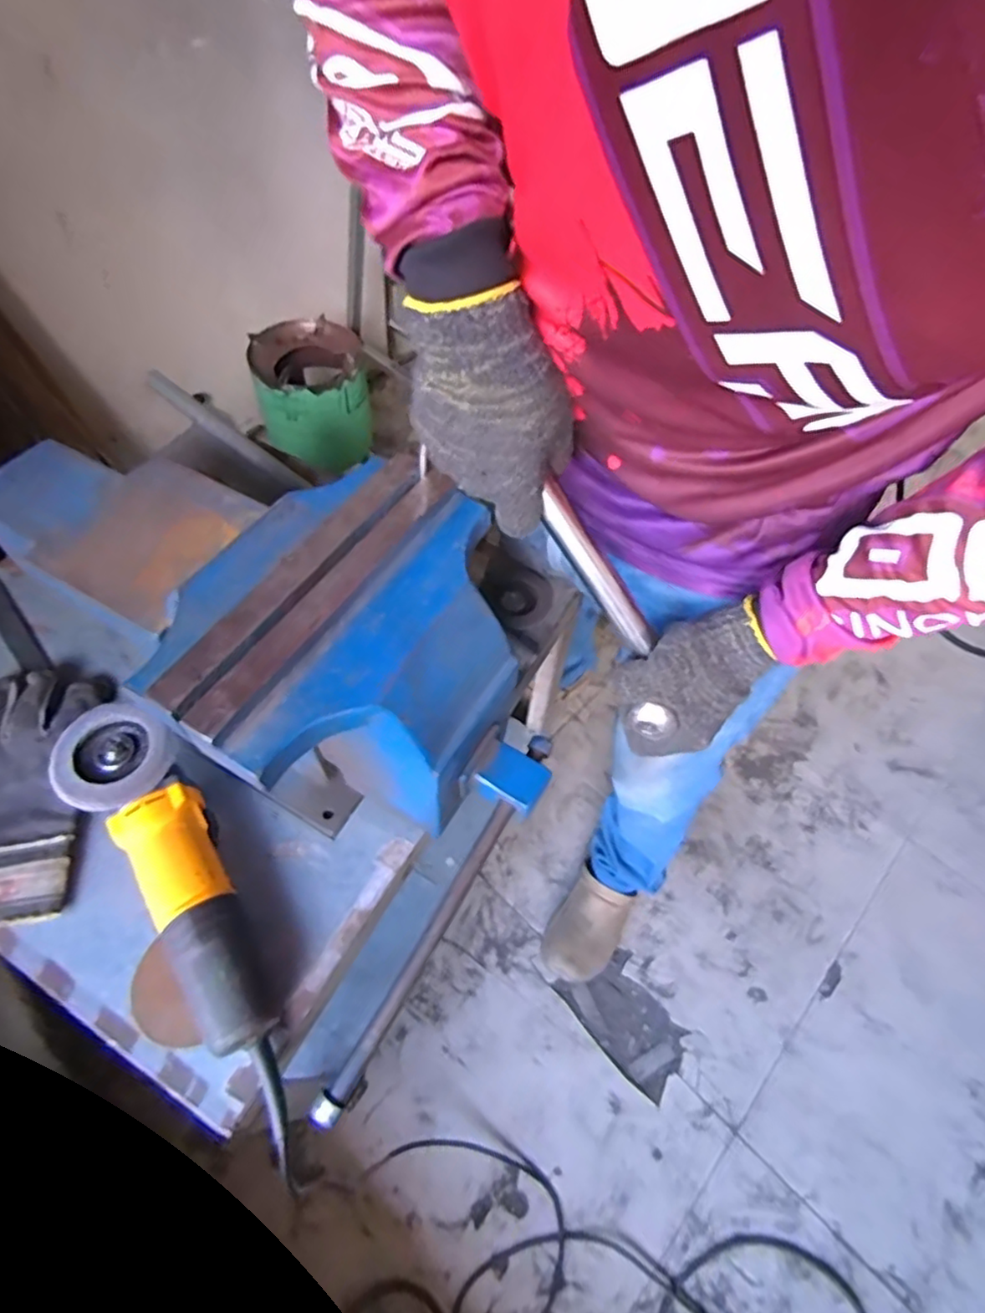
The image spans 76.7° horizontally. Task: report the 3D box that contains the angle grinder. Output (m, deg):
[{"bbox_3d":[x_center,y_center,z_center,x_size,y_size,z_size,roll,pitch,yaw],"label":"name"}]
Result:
[{"bbox_3d":[-0.236,0.201,0.494,0.086,0.072,0.370,-30,77,-17],"label":"angle grinder"}]

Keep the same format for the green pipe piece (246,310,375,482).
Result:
[{"bbox_3d":[-0.395,-0.566,1.393,0.235,0.239,0.256,-10,57,-10],"label":"green pipe piece"}]

